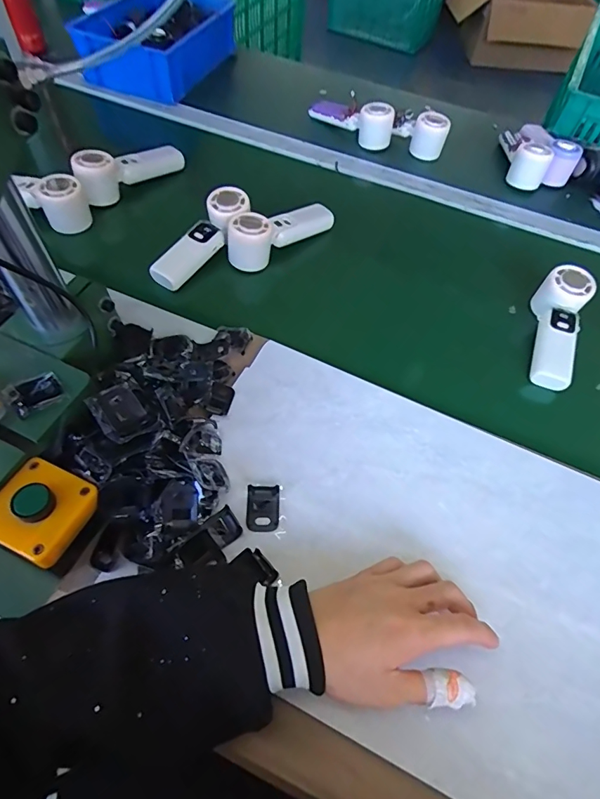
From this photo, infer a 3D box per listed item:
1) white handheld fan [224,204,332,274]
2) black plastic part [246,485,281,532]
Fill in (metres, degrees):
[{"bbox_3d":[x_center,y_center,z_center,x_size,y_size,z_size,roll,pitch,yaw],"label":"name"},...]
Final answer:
[{"bbox_3d":[-0.024,-0.235,0.602,0.167,0.058,0.044,-33,66,-21],"label":"white handheld fan"},{"bbox_3d":[-0.034,0.101,0.405,0.030,0.010,0.040,1,58,-4],"label":"black plastic part"}]

